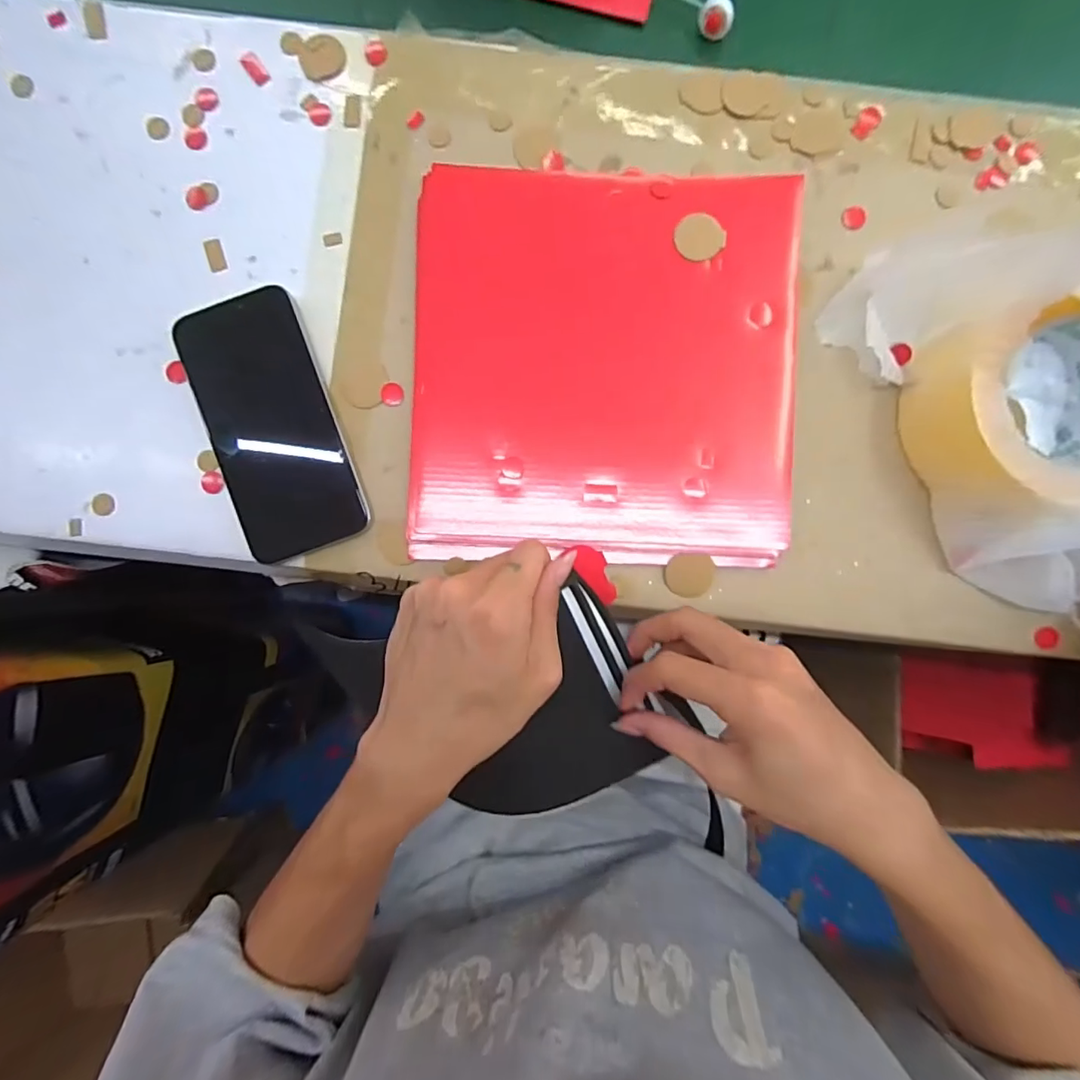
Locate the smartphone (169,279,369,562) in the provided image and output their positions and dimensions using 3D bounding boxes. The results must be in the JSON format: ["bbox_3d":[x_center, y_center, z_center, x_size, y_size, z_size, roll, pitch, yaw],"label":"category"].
[{"bbox_3d":[-0.161,-0.068,0.313,0.075,0.011,0.152,-19,94,-1],"label":"smartphone"}]

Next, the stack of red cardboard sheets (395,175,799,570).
[{"bbox_3d":[0.038,-0.106,0.310,0.223,0.014,0.231,2,88,1],"label":"stack of red cardboard sheets"}]

